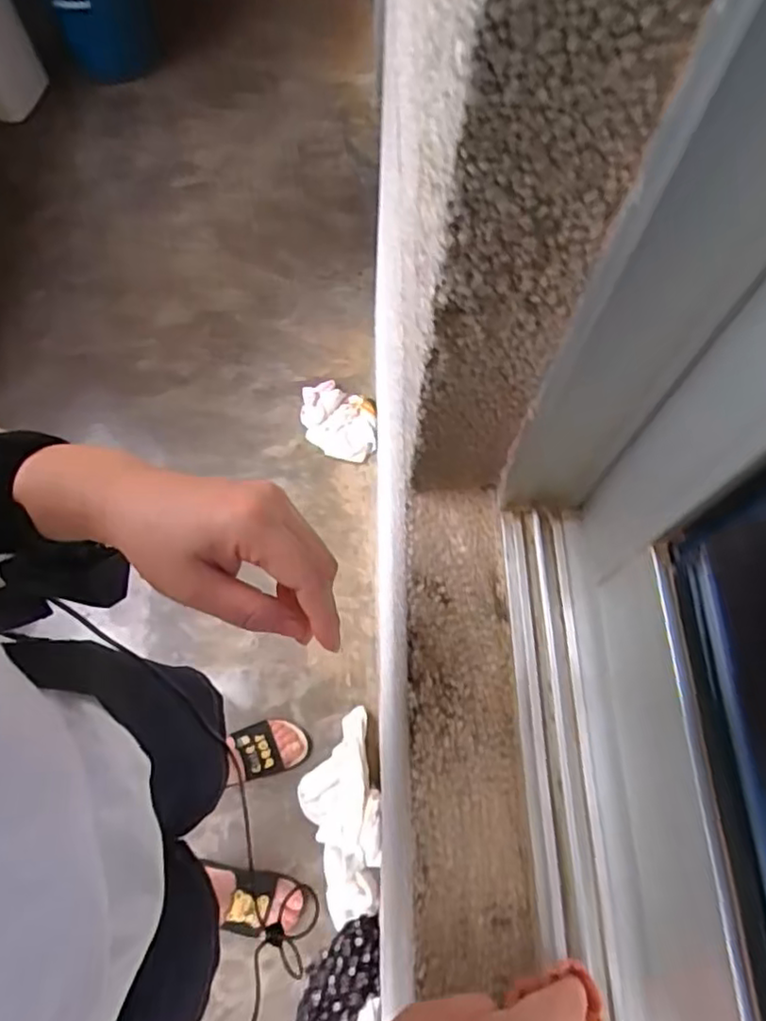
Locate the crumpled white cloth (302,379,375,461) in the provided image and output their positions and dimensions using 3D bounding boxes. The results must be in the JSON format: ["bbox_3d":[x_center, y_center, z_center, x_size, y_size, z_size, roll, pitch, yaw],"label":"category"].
[{"bbox_3d":[-0.101,-0.207,1.453,0.167,0.032,0.192,-2,68,0],"label":"crumpled white cloth"}]

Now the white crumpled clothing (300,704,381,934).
[{"bbox_3d":[-0.074,0.545,1.137,0.137,0.044,0.323,-11,68,-3],"label":"white crumpled clothing"}]

